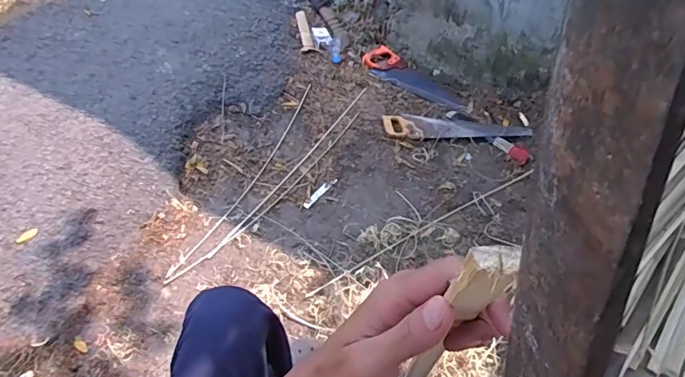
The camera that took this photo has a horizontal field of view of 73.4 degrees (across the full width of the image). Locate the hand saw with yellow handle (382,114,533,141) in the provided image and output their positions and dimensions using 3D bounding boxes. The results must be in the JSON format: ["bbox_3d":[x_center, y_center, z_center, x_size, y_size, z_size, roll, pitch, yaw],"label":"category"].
[{"bbox_3d":[0.420,-0.218,1.645,0.489,0.038,0.119,5,50,0],"label":"hand saw with yellow handle"}]

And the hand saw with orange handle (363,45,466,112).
[{"bbox_3d":[0.282,-0.427,1.797,0.456,0.046,0.156,30,54,20],"label":"hand saw with orange handle"}]

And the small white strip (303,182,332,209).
[{"bbox_3d":[-0.080,0.021,1.451,0.024,0.004,0.119,30,54,20],"label":"small white strip"}]

